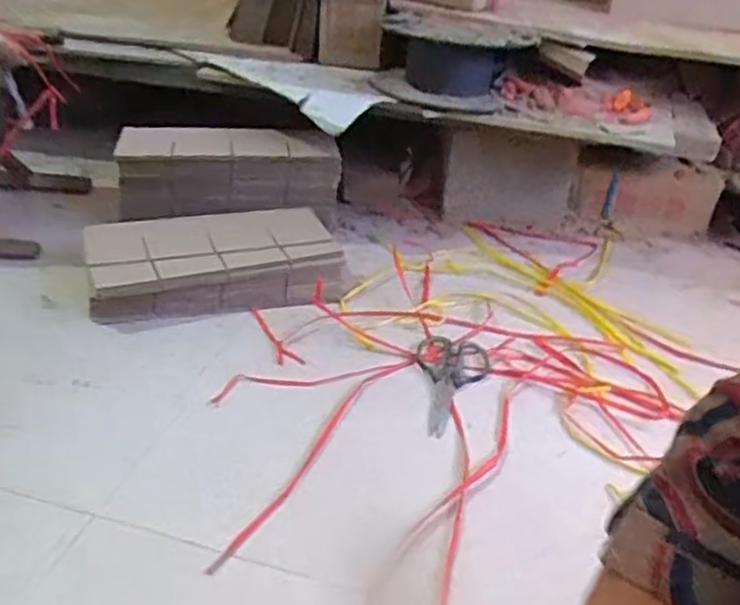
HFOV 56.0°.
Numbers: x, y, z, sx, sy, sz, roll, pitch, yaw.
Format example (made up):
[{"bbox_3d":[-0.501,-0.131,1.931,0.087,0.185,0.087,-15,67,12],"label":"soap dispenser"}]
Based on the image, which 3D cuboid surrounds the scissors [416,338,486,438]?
[{"bbox_3d":[0.103,0.099,0.873,0.092,0.004,0.199,7,32,3],"label":"scissors"}]

